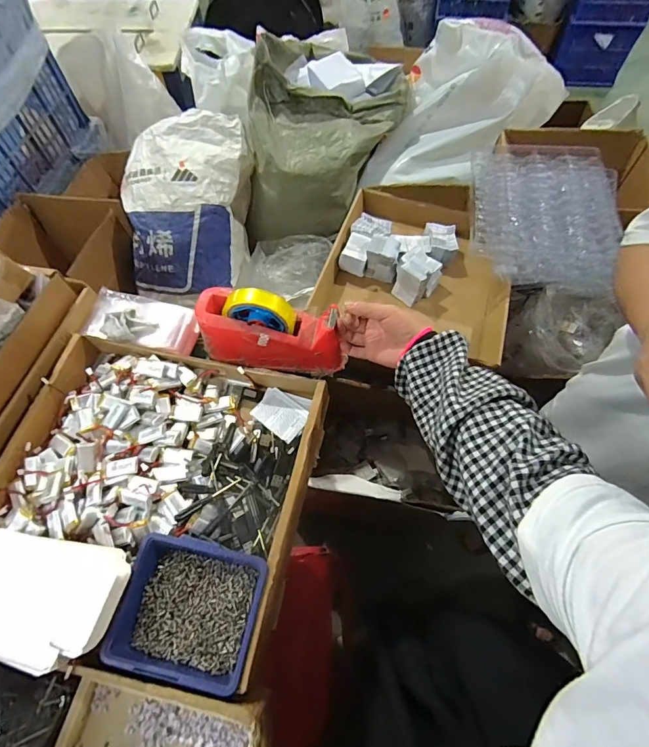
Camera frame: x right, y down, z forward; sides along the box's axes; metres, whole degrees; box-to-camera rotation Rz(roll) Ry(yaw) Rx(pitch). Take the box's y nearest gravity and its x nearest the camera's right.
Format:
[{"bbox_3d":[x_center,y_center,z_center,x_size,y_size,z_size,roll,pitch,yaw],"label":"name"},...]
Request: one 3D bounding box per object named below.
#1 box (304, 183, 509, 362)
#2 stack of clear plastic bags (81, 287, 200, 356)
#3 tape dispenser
[{"bbox_3d":[0.198,-0.217,0.843,0.370,0.105,0.389,15,64,10],"label":"box"},{"bbox_3d":[-0.280,-0.078,0.610,0.179,0.049,0.093,18,65,11],"label":"stack of clear plastic bags"},{"bbox_3d":[-0.073,-0.054,0.560,0.195,0.107,0.070,11,64,8],"label":"tape dispenser"}]

